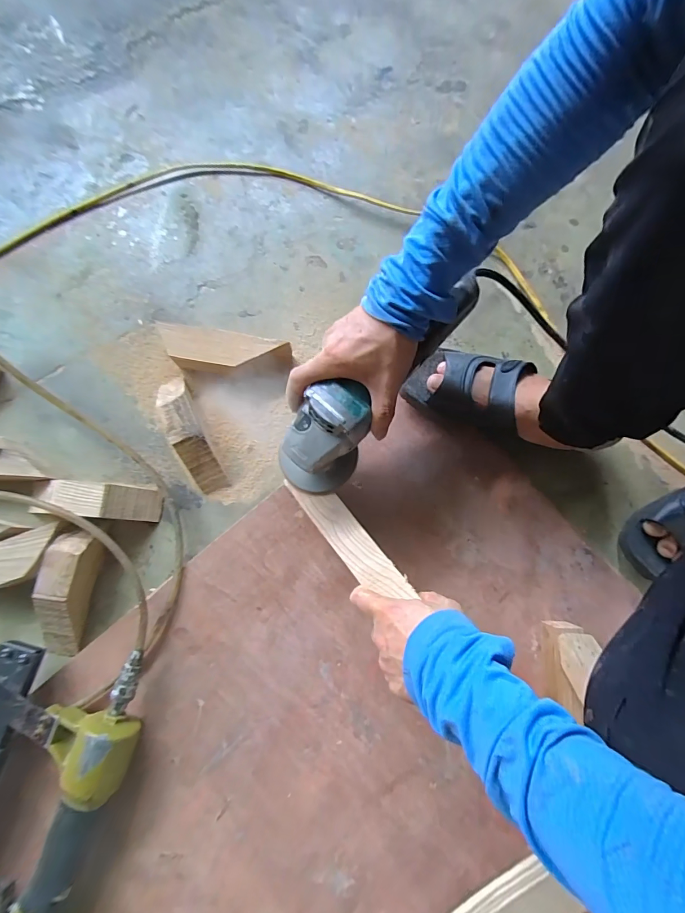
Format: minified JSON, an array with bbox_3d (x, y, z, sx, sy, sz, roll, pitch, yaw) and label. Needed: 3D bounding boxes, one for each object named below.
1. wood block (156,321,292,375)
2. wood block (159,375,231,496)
[{"bbox_3d":[-0.163,-0.138,0.523,0.166,0.044,0.058,9,77,1],"label":"wood block"},{"bbox_3d":[-0.197,-0.033,0.495,0.039,0.050,0.162,-26,79,-6],"label":"wood block"}]

